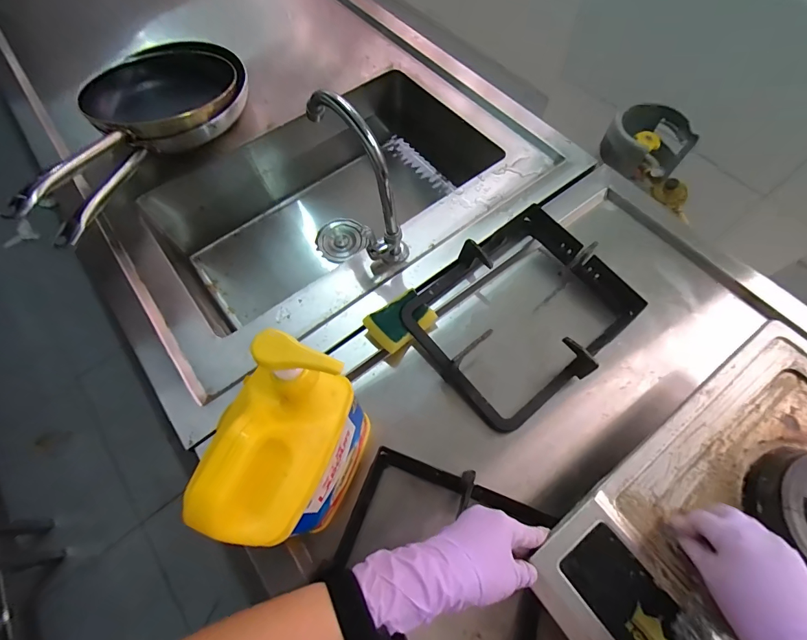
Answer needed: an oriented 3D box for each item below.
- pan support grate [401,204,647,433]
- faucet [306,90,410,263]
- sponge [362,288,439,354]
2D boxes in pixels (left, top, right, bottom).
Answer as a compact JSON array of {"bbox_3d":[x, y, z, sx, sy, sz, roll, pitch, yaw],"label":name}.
[{"bbox_3d":[0.165,-0.019,0.549,0.294,0.068,0.242,-34,69,-14],"label":"pan support grate"},{"bbox_3d":[-0.057,-0.196,0.552,0.062,0.238,0.144,-30,68,-13],"label":"faucet"},{"bbox_3d":[-0.004,-0.002,0.552,0.092,0.044,0.060,-39,70,-16],"label":"sponge"}]

